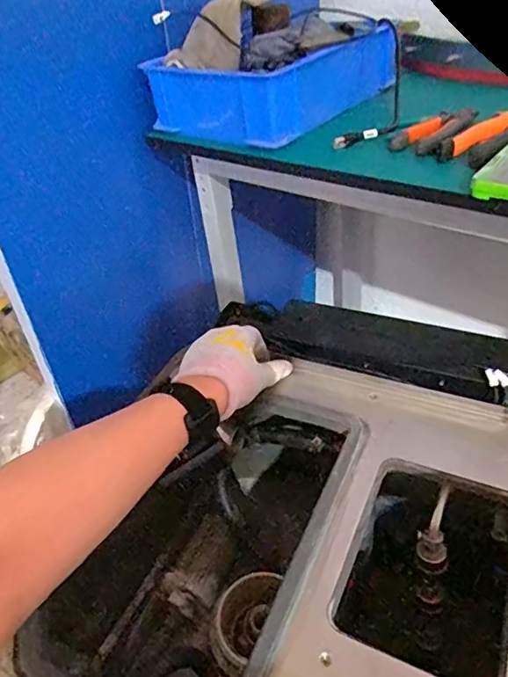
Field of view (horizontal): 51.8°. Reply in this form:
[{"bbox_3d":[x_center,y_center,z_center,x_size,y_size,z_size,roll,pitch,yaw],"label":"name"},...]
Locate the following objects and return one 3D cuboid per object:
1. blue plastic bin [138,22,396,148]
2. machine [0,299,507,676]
[{"bbox_3d":[0.028,-0.385,0.785,0.260,0.091,0.277,21,46,31],"label":"blue plastic bin"},{"bbox_3d":[0.056,0.193,0.509,0.371,0.201,0.457,13,42,24],"label":"machine"}]

